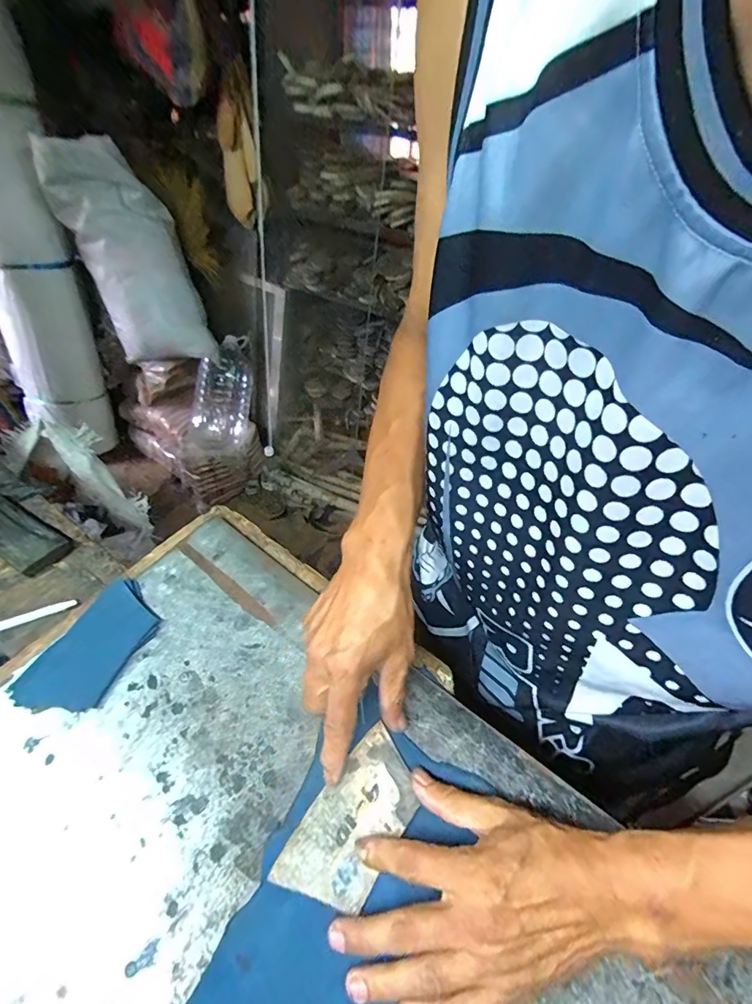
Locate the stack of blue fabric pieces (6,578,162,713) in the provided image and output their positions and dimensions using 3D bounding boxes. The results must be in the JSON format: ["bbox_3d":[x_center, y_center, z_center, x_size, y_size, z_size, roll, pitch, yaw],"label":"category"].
[{"bbox_3d":[-0.245,0.128,0.394,0.070,0.013,0.118,23,48,19],"label":"stack of blue fabric pieces"}]

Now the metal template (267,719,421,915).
[{"bbox_3d":[-0.014,0.220,0.313,0.059,0.004,0.110,31,57,22],"label":"metal template"}]

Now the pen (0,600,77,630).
[{"bbox_3d":[-0.346,0.114,0.445,0.087,0.007,0.009,-16,48,-19],"label":"pen"}]

